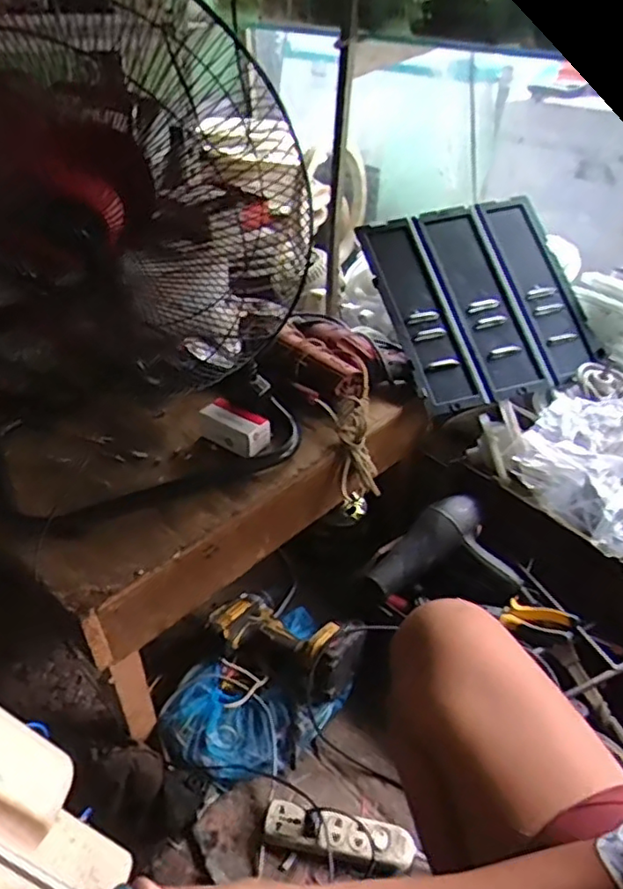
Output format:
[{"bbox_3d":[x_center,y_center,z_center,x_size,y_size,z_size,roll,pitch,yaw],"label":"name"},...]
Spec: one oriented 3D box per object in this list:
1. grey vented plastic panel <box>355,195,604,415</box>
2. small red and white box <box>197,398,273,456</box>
[{"bbox_3d":[0.287,-0.247,1.049,0.326,0.044,0.352,-16,77,-14],"label":"grey vented plastic panel"},{"bbox_3d":[-0.108,-0.029,0.878,0.108,0.049,0.050,25,41,28],"label":"small red and white box"}]

